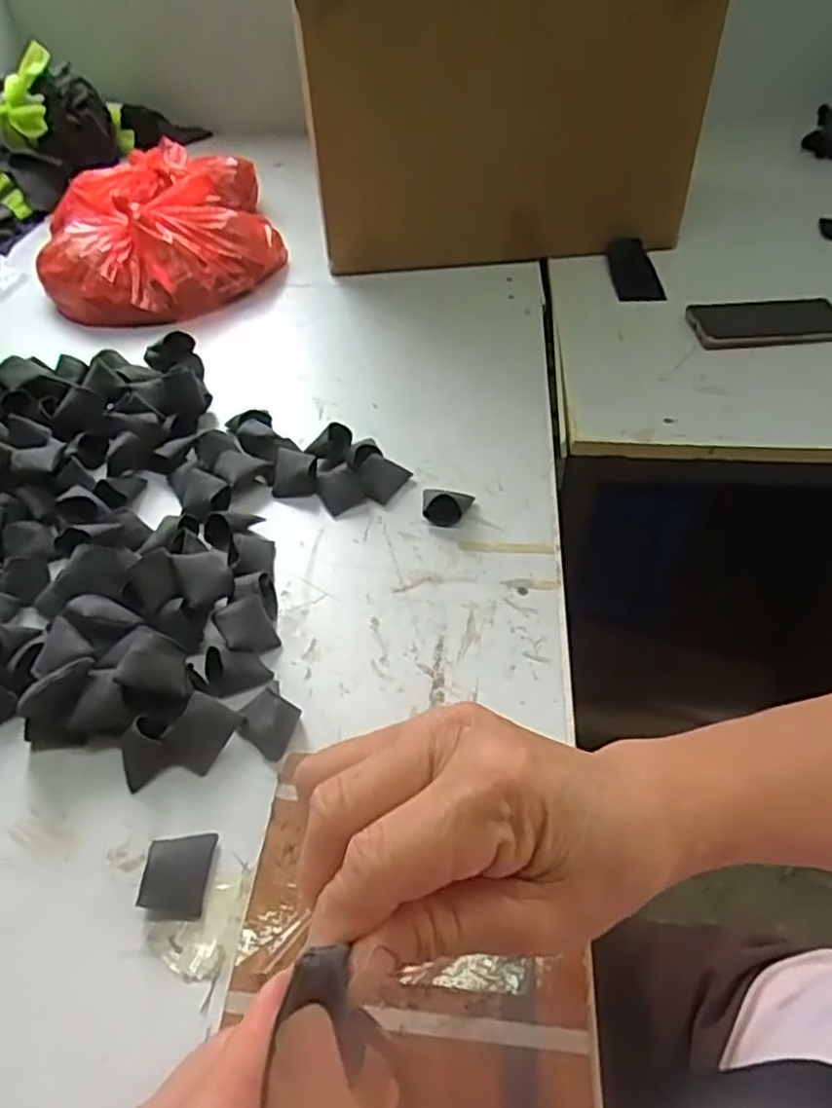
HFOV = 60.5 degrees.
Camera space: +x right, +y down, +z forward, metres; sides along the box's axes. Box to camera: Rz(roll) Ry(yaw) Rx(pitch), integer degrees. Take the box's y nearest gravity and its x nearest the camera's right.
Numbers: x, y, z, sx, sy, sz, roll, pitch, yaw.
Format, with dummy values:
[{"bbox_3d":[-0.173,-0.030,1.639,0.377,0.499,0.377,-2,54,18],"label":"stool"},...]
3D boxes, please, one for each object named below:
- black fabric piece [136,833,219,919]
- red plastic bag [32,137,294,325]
[{"bbox_3d":[-0.133,0.177,0.399,0.031,0.022,0.043,2,48,3],"label":"black fabric piece"},{"bbox_3d":[-0.332,-0.430,0.916,0.284,0.089,0.379,-15,49,-12],"label":"red plastic bag"}]

